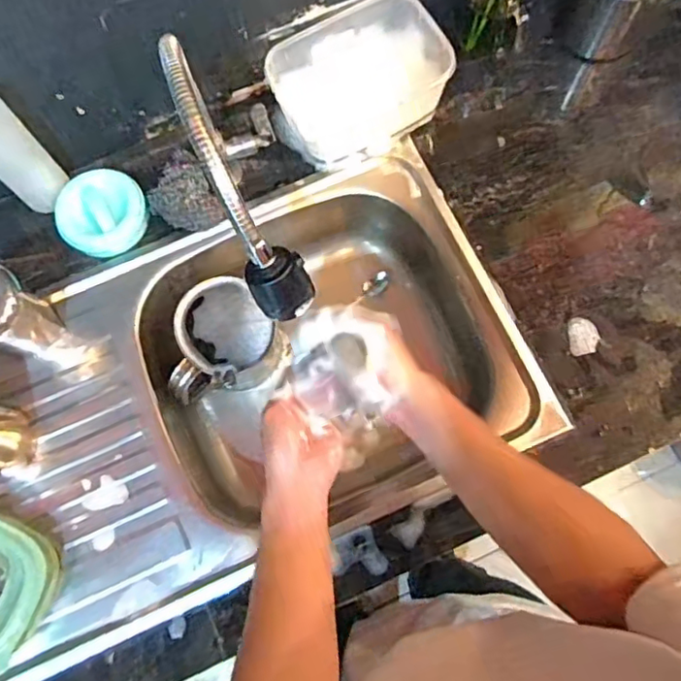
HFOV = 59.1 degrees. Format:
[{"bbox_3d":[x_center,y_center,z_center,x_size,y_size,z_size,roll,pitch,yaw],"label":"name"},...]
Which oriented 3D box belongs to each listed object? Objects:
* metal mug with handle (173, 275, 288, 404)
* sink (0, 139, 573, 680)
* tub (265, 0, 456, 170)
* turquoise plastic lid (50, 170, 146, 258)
[{"bbox_3d":[-0.146,0.012,0.737,0.143,0.117,0.120,-36,77,-7],"label":"metal mug with handle"},{"bbox_3d":[-0.167,0.088,0.723,0.747,0.136,0.395,-24,76,-5],"label":"sink"},{"bbox_3d":[0.019,-0.309,0.723,0.207,0.083,0.147,-26,76,-5],"label":"tub"},{"bbox_3d":[-0.281,-0.150,0.715,0.099,0.031,0.105,-23,75,-4],"label":"turquoise plastic lid"}]

